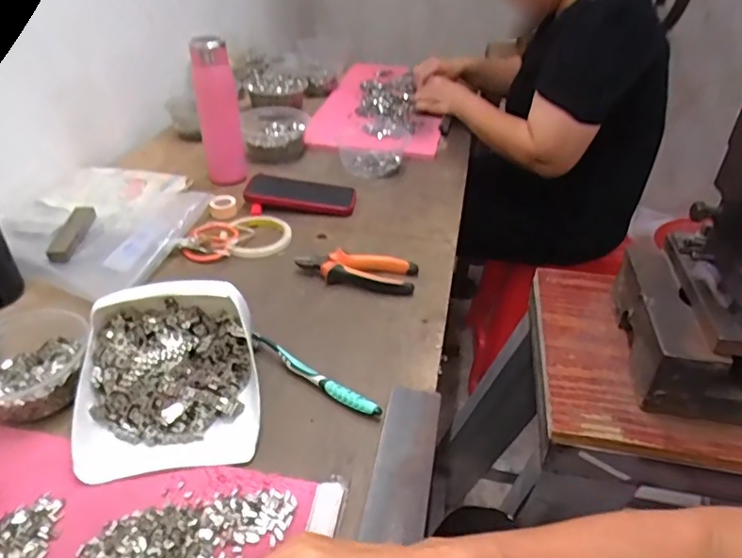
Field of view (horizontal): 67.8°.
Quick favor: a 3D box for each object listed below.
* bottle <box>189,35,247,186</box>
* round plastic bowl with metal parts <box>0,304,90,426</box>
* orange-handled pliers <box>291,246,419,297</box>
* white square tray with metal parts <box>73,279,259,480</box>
[{"bbox_3d":[-0.235,-0.259,0.866,0.049,0.212,0.058,30,44,33],"label":"bottle"},{"bbox_3d":[-0.329,0.074,0.524,0.113,0.048,0.126,-16,39,-24],"label":"round plastic bowl with metal parts"},{"bbox_3d":[-0.018,-0.015,0.695,0.146,0.031,0.059,11,36,12],"label":"orange-handled pliers"},{"bbox_3d":[-0.185,0.079,0.504,0.151,0.085,0.163,-7,36,-12],"label":"white square tray with metal parts"}]

